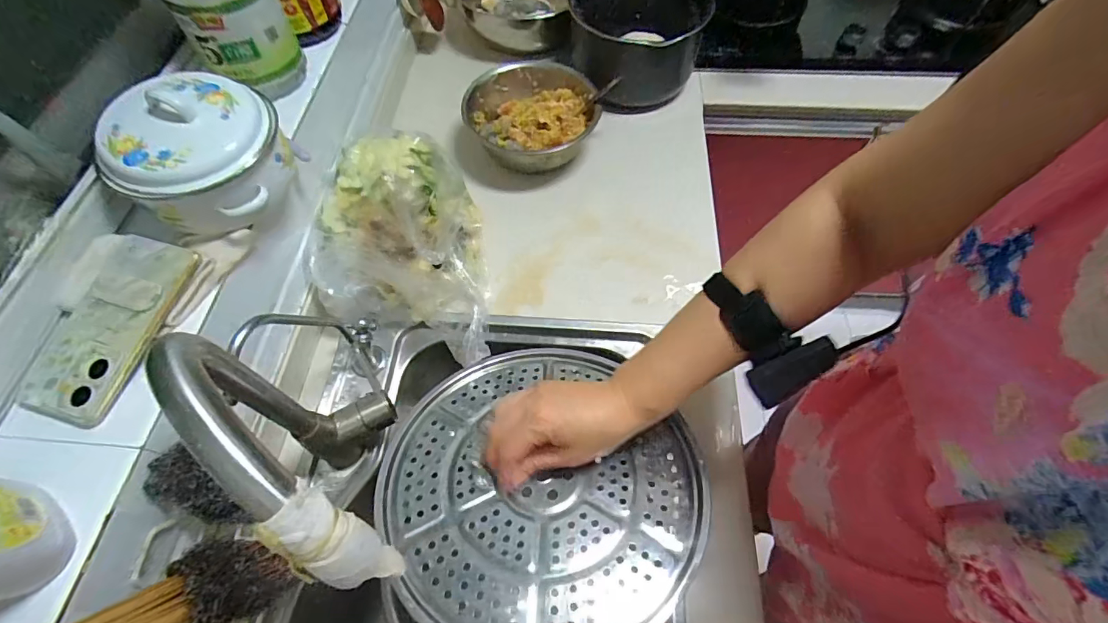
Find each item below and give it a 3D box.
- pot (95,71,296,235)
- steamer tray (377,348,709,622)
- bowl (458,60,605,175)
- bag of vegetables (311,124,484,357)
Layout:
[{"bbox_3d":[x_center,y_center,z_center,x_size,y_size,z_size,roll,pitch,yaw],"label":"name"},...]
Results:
[{"bbox_3d":[-0.352,-0.159,0.476,0.131,0.094,0.139,1,61,2],"label":"pot"},{"bbox_3d":[-0.012,0.146,0.435,0.278,0.008,0.278,-16,46,-15],"label":"steamer tray"},{"bbox_3d":[-0.037,-0.319,0.783,0.213,0.066,0.202,-1,61,1],"label":"bowl"},{"bbox_3d":[-0.202,-0.116,0.651,0.213,0.108,0.267,1,61,2],"label":"bag of vegetables"}]

